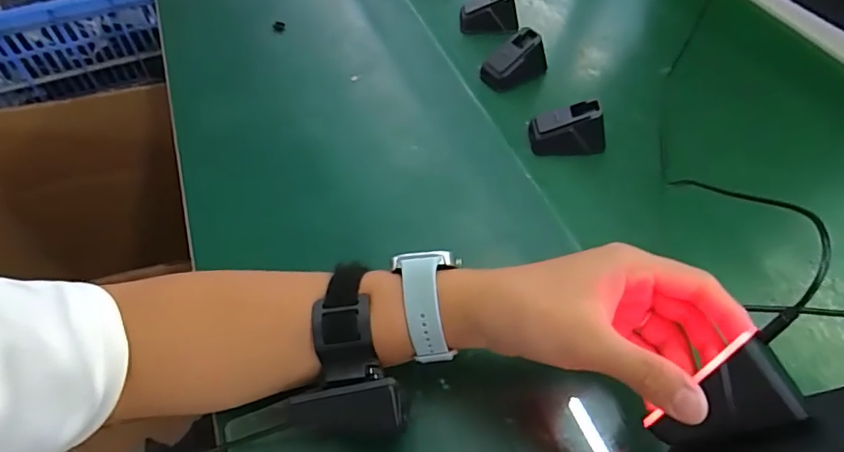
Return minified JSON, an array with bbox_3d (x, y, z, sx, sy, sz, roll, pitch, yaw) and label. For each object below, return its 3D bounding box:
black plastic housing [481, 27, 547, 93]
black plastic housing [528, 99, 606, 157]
[{"bbox_3d":[0.098,-0.173,0.550,0.062,0.040,0.044,-30,57,-19],"label":"black plastic housing"},{"bbox_3d":[0.135,-0.089,0.488,0.064,0.042,0.031,-2,53,1],"label":"black plastic housing"}]

